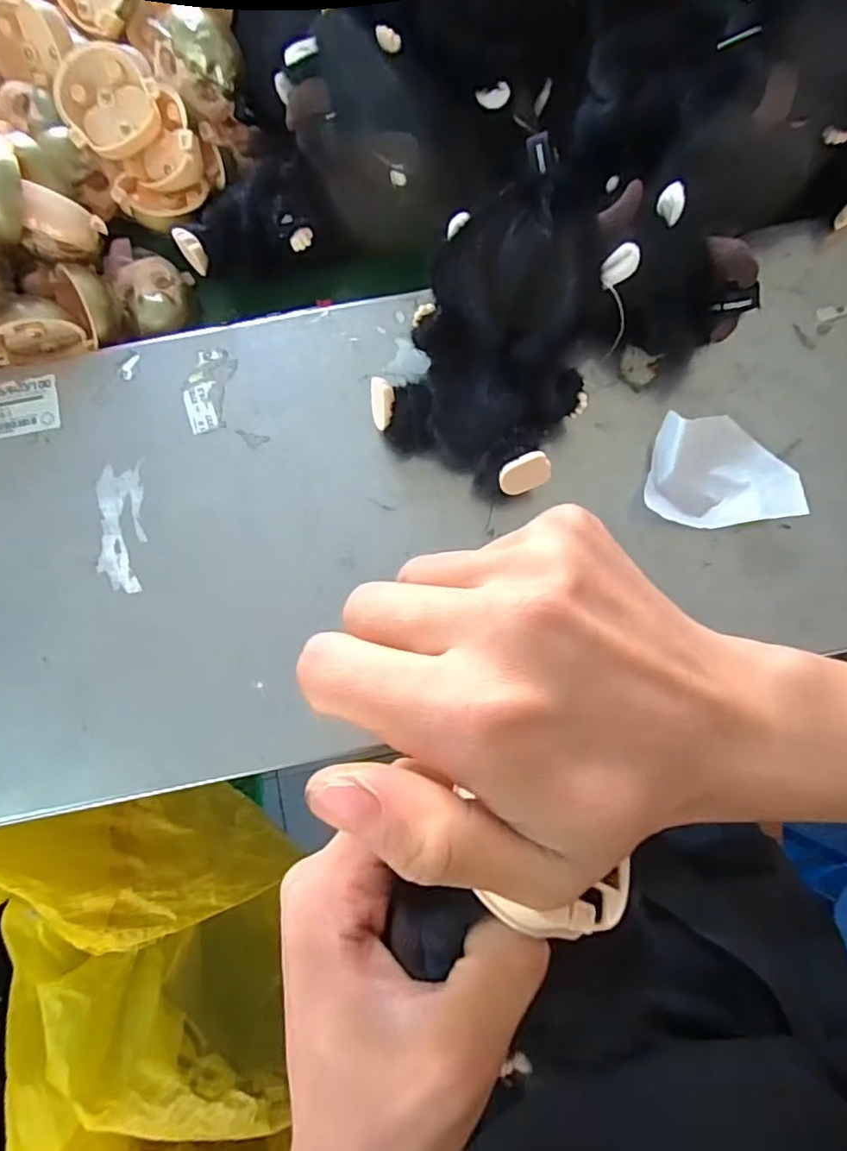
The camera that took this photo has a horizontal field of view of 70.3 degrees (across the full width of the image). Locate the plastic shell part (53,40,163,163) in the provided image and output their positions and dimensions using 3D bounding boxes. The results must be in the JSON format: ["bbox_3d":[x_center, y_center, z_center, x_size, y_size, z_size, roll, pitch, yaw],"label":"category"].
[{"bbox_3d":[-0.168,-0.250,0.317,0.049,0.013,0.047,-42,106,10],"label":"plastic shell part"}]

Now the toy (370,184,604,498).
[{"bbox_3d":[0.040,-0.116,0.303,0.097,0.052,0.132,28,84,3],"label":"toy"}]

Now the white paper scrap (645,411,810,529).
[{"bbox_3d":[0.154,-0.054,0.313,0.073,0.019,0.054,-1,83,0],"label":"white paper scrap"}]

